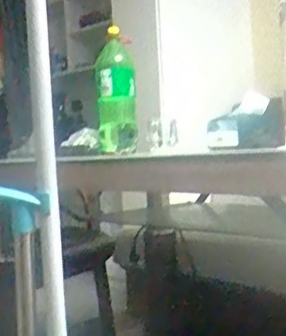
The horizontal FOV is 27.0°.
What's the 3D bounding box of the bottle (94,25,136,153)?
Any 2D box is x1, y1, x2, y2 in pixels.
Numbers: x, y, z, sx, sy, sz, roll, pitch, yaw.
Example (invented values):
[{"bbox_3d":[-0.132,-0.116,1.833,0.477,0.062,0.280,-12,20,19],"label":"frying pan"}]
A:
[{"bbox_3d":[-0.071,-0.193,1.512,0.096,0.293,0.102,-3,2,0],"label":"bottle"}]

